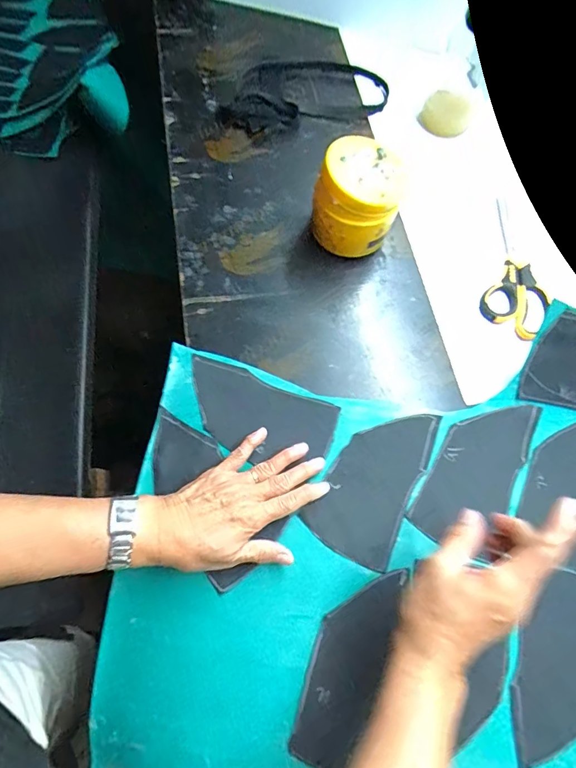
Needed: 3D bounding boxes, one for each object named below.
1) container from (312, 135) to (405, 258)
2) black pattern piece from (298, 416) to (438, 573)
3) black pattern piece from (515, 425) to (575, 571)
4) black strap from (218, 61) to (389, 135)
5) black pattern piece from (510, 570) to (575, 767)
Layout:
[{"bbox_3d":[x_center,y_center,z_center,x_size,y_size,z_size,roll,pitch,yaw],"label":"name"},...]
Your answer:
[{"bbox_3d":[0.079,-0.199,0.482,0.084,0.110,0.093,26,72,5],"label":"container"},{"bbox_3d":[0.086,0.095,0.446,0.087,0.006,0.158,26,72,5],"label":"black pattern piece"},{"bbox_3d":[0.289,0.103,0.453,0.087,0.012,0.159,18,72,2],"label":"black pattern piece"},{"bbox_3d":[0.023,-0.377,0.565,0.223,0.033,0.089,-12,73,-8],"label":"black strap"},{"bbox_3d":[0.251,0.259,0.401,0.077,0.006,0.162,19,70,10],"label":"black pattern piece"}]

